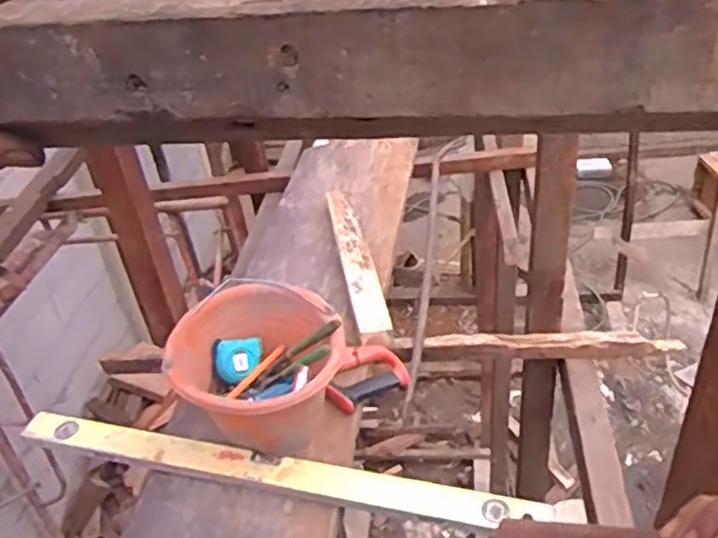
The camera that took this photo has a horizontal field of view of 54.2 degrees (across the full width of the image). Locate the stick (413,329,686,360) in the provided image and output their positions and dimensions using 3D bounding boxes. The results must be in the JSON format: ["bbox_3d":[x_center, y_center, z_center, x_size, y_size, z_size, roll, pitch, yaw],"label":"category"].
[{"bbox_3d":[0.324,0.138,1.252,0.409,0.046,0.043,-1,35,9],"label":"stick"}]

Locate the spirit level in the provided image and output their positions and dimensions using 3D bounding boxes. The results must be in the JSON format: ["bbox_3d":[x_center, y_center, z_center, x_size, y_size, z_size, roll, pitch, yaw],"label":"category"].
[{"bbox_3d":[-0.140,0.285,1.006,0.786,0.023,0.046,5,37,17],"label":"spirit level"}]

